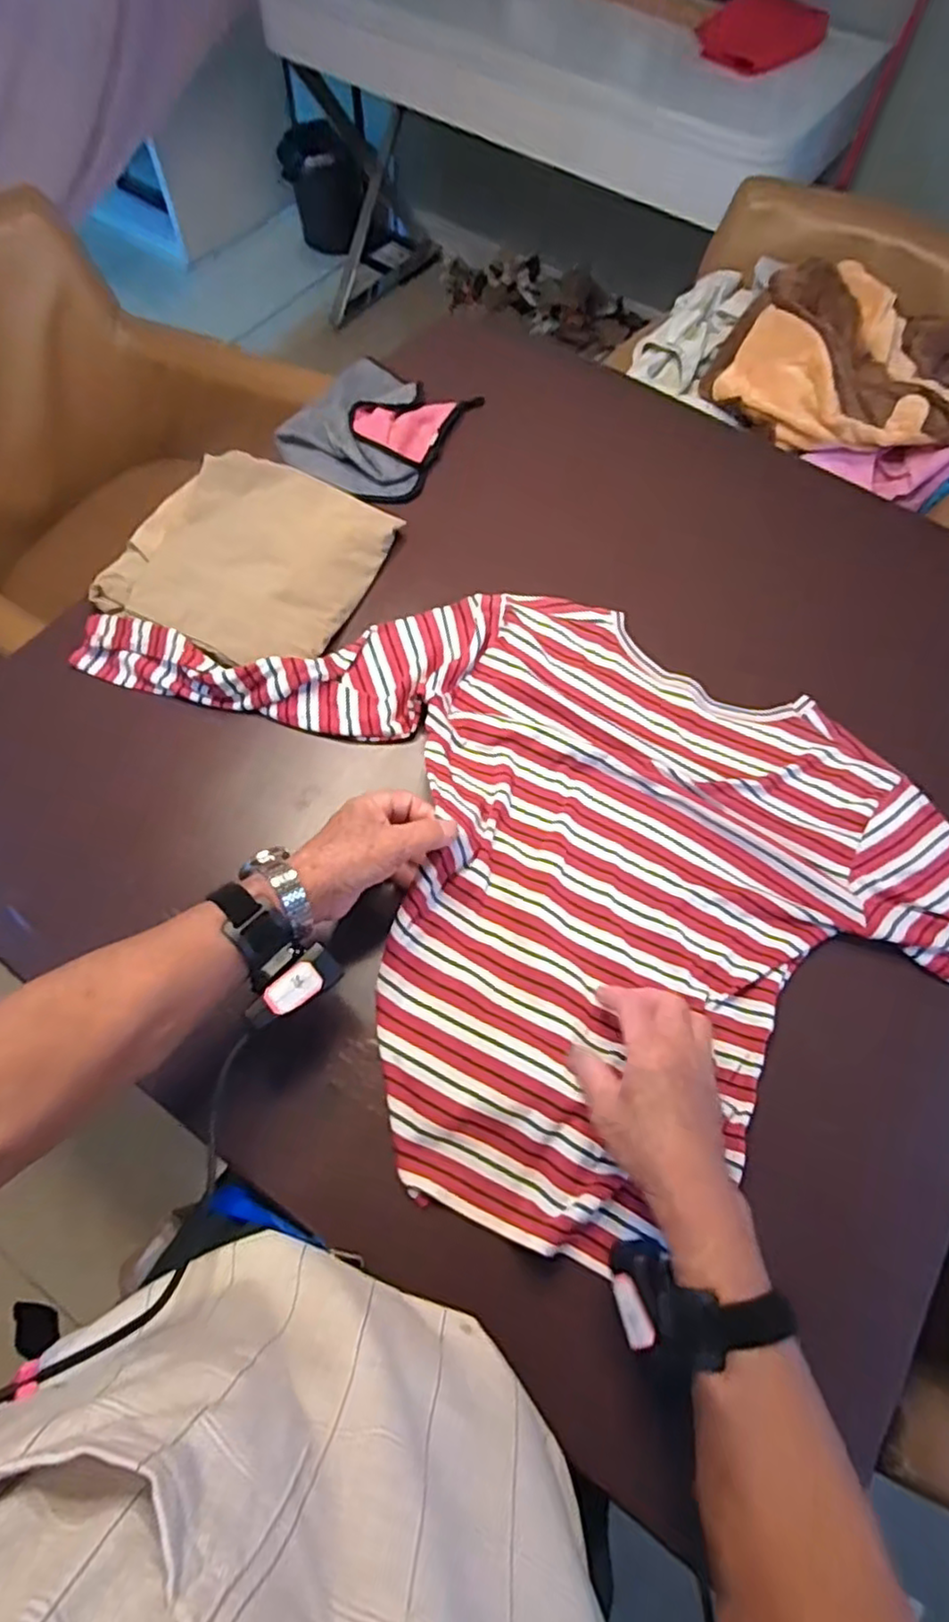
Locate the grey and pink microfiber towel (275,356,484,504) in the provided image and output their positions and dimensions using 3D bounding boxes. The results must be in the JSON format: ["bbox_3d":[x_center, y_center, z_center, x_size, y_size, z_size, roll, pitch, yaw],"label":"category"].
[{"bbox_3d":[-0.128,-0.470,0.812,0.185,0.025,0.206,22,66,8],"label":"grey and pink microfiber towel"}]

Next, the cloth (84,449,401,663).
[{"bbox_3d":[-0.245,-0.268,0.693,0.250,0.038,0.227,21,66,7],"label":"cloth"}]

